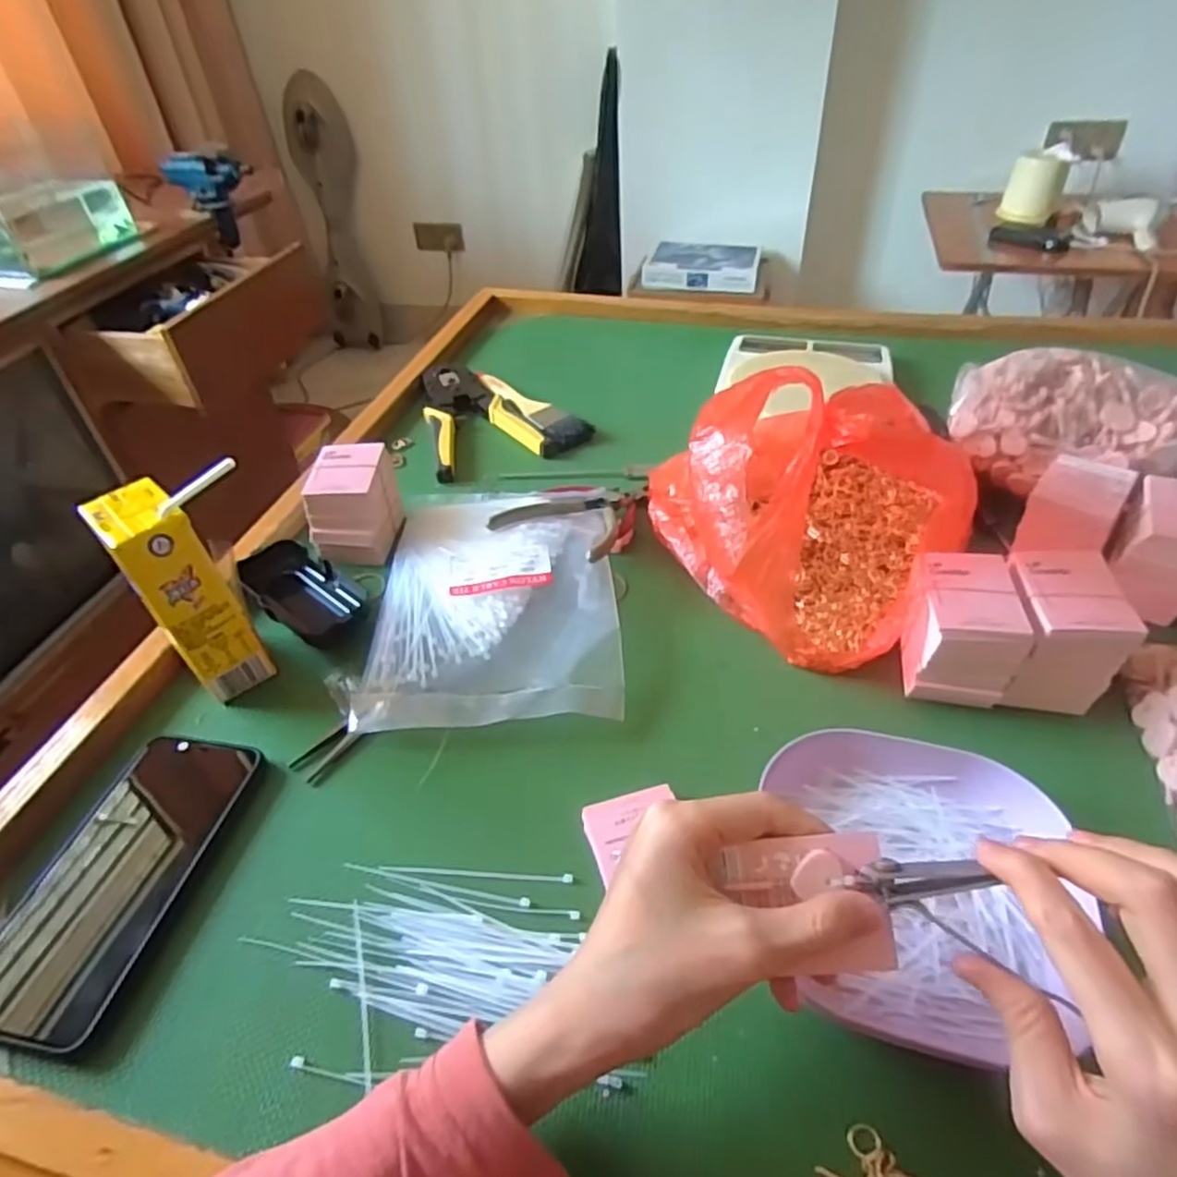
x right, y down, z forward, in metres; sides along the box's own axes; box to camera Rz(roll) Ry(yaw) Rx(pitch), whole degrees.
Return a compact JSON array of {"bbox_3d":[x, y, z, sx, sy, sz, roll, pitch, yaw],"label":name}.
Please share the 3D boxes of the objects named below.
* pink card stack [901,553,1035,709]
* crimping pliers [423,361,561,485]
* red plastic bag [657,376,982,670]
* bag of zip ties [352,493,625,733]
[{"bbox_3d":[0.219,0.023,0.422,0.057,0.060,0.065,5,44,9],"label":"pink card stack"},{"bbox_3d":[-0.110,-0.172,0.685,0.103,0.020,0.188,-16,44,-12],"label":"crimping pliers"},{"bbox_3d":[0.135,-0.071,0.464,0.184,0.165,0.186,-1,43,4],"label":"red plastic bag"},{"bbox_3d":[-0.064,-0.002,0.500,0.162,0.017,0.227,-3,43,1],"label":"bag of zip ties"}]

